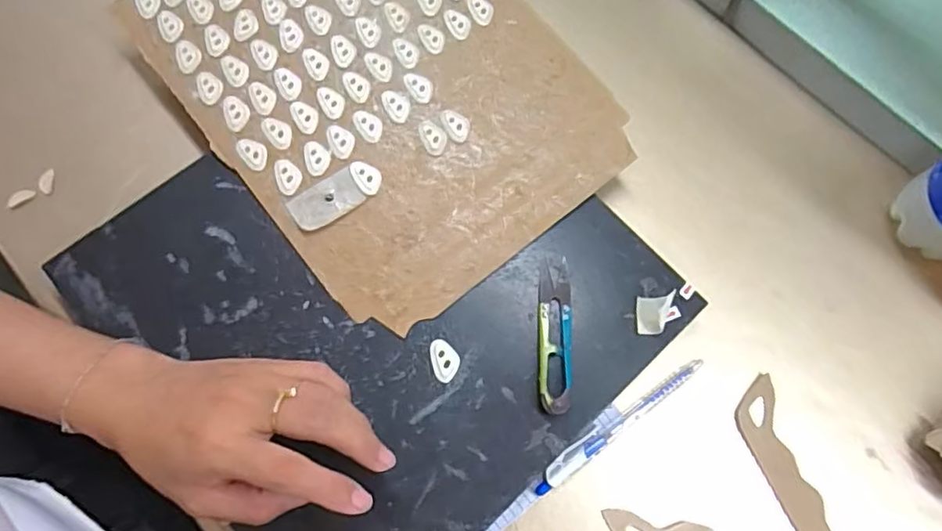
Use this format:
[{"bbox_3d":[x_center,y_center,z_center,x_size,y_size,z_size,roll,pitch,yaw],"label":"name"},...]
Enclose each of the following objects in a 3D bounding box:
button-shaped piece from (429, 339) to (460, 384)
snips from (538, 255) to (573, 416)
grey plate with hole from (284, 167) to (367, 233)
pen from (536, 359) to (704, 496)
[{"bbox_3d":[-0.016,0.058,0.361,0.017,0.004,0.026,-12,72,-7],"label":"button-shaped piece"},{"bbox_3d":[0.053,0.043,0.367,0.020,0.008,0.095,3,71,-2],"label":"snips"},{"bbox_3d":[-0.096,-0.042,0.385,0.046,0.004,0.028,-31,75,-12],"label":"grey plate with hole"},{"bbox_3d":[0.095,0.099,0.373,0.134,0.009,0.013,-34,76,-13],"label":"pen"}]

